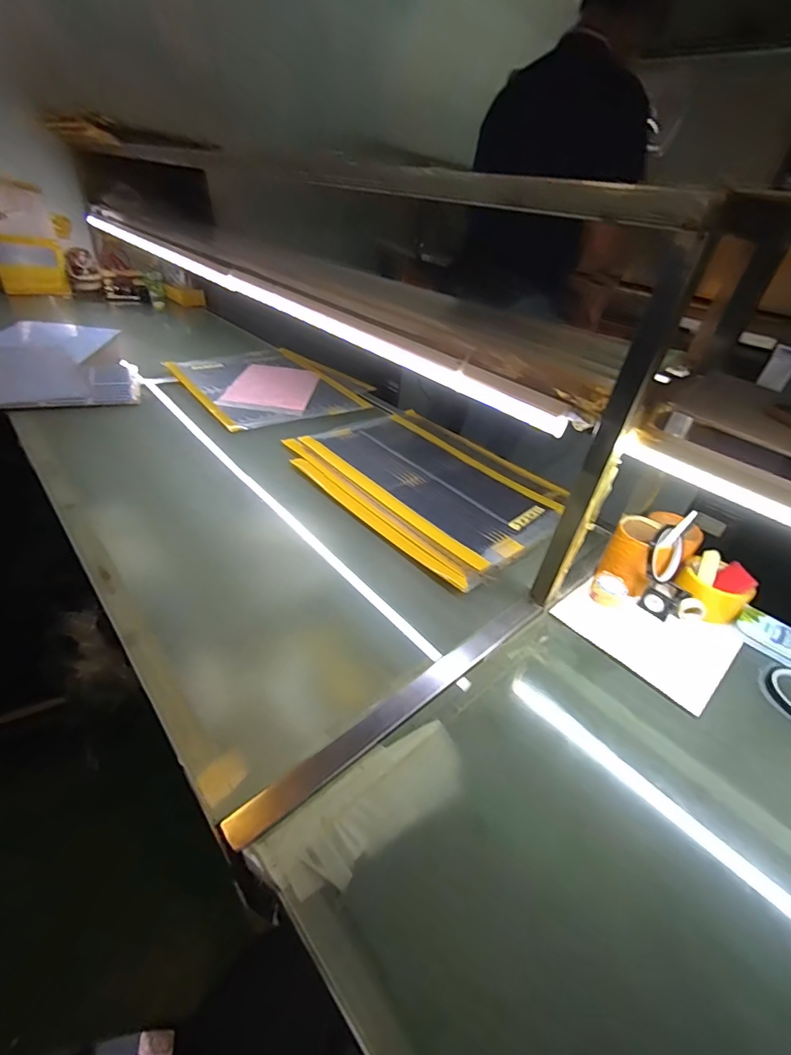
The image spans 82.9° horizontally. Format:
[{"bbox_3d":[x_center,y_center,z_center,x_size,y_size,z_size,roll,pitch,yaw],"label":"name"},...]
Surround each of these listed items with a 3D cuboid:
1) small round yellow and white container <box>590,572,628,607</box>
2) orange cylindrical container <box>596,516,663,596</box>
[{"bbox_3d":[0.330,0.096,0.692,0.048,0.026,0.053,27,39,24],"label":"small round yellow and white container"},{"bbox_3d":[0.377,0.042,0.709,0.079,0.086,0.084,5,37,-4],"label":"orange cylindrical container"}]

